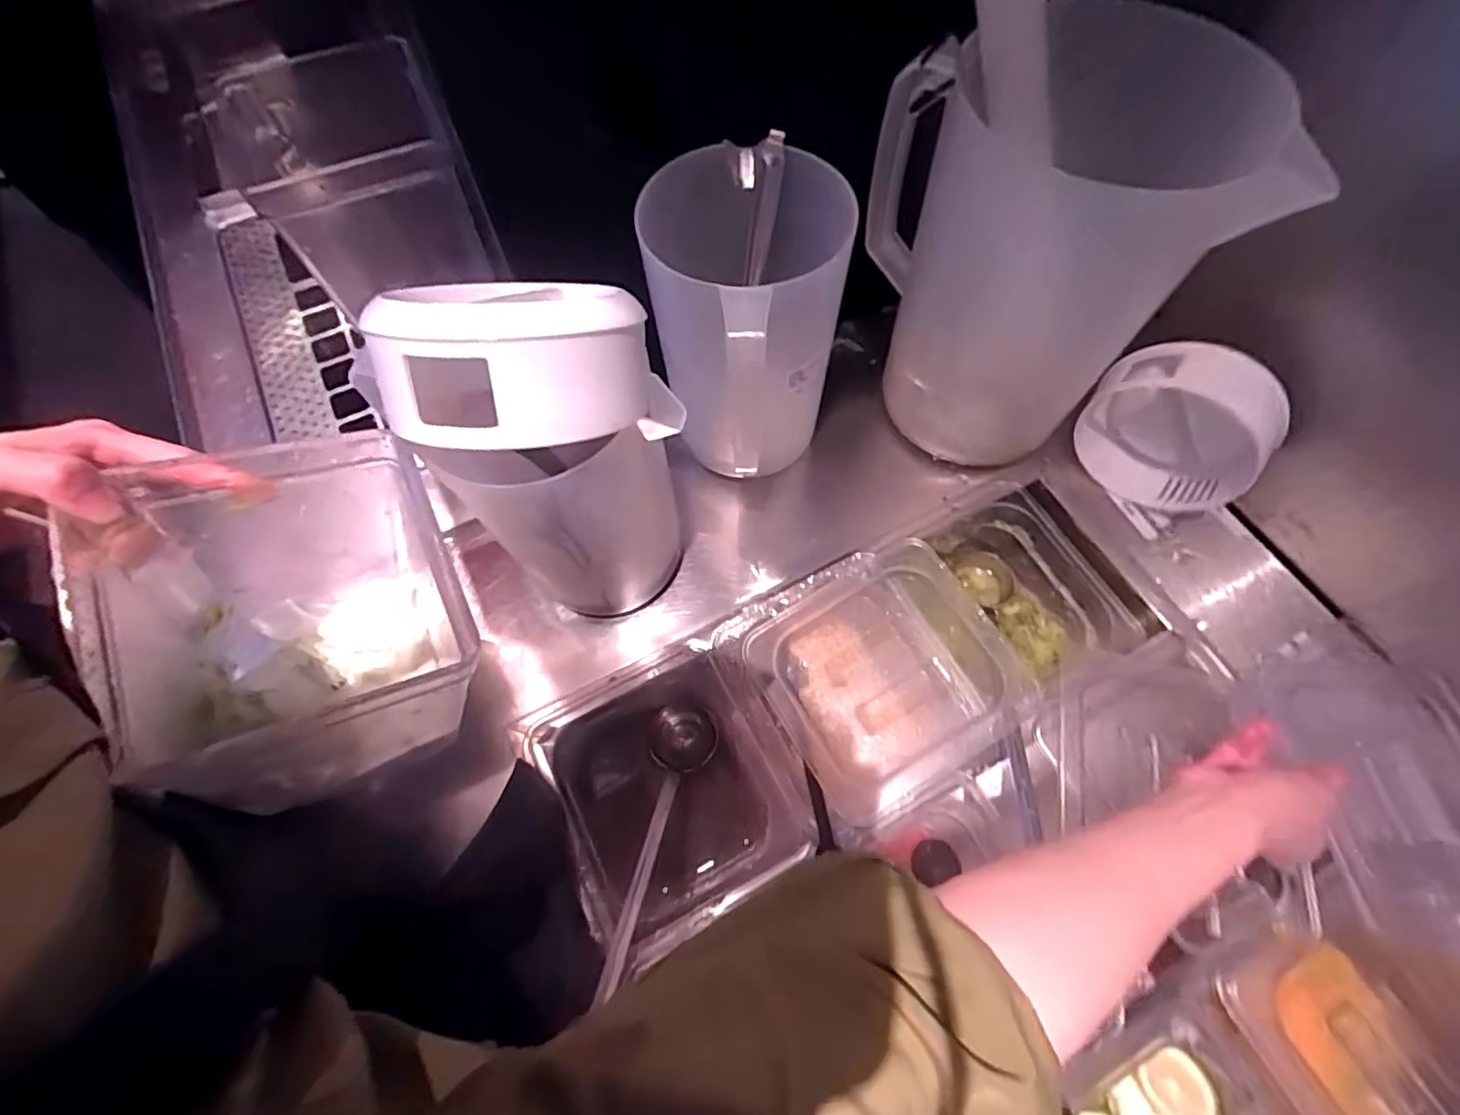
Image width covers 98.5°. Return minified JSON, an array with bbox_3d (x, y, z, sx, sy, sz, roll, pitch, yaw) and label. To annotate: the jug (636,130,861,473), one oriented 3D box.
[{"bbox_3d":[0.012,-0.170,0.475,0.119,0.210,0.127,3,65,3],"label":"jug"}]

